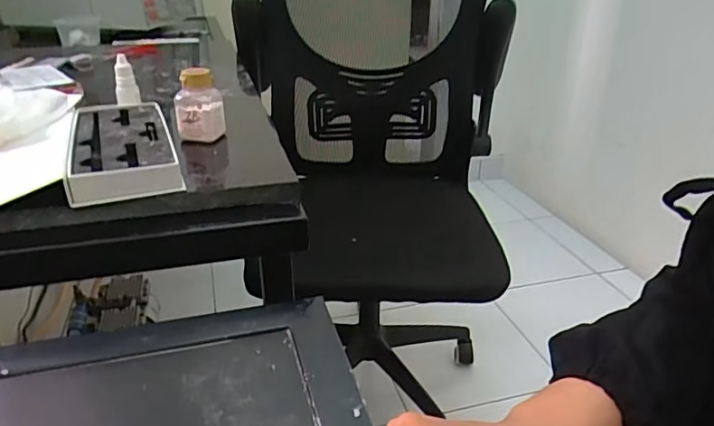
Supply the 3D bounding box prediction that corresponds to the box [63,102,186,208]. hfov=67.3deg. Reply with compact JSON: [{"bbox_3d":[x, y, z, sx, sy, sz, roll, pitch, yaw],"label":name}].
[{"bbox_3d":[-0.228,-0.068,0.519,0.087,0.024,0.214,-10,28,-21],"label":"box"}]

